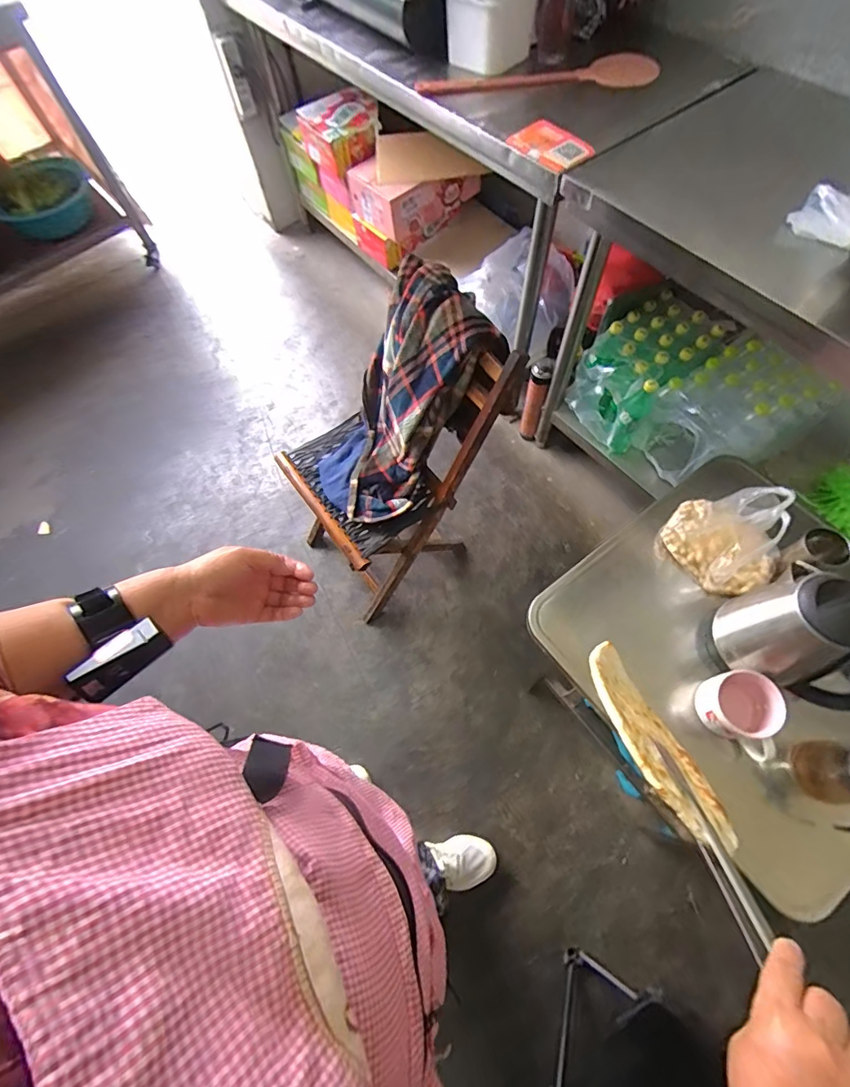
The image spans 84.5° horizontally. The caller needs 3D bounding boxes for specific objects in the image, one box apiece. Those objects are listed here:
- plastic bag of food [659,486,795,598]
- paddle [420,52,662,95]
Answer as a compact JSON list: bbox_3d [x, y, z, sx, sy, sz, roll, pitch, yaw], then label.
[{"bbox_3d":[0.531,-0.023,0.798,0.130,0.208,0.183,-28,68,-9],"label":"plastic bag of food"},{"bbox_3d":[0.246,-1.028,1.030,0.511,0.031,0.084,-6,66,1],"label":"paddle"}]

